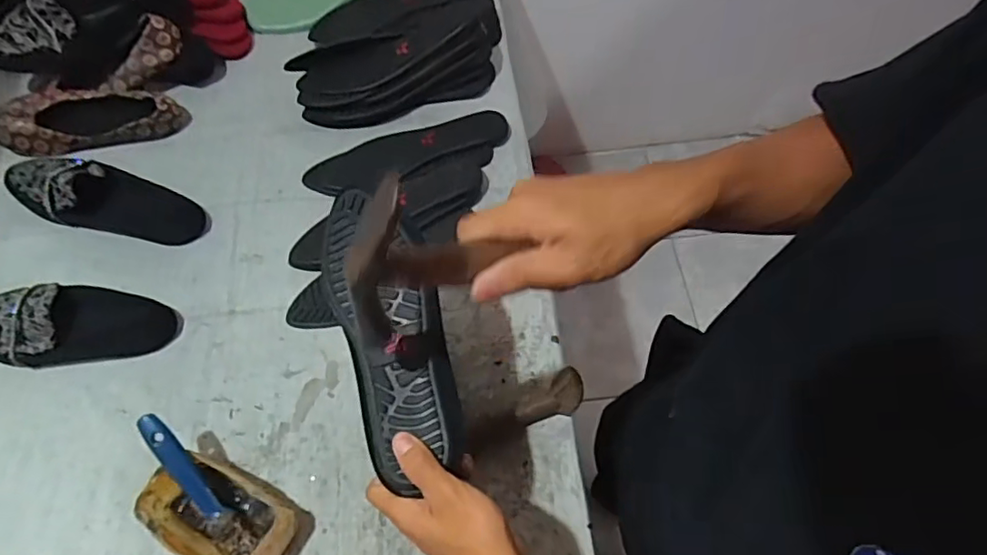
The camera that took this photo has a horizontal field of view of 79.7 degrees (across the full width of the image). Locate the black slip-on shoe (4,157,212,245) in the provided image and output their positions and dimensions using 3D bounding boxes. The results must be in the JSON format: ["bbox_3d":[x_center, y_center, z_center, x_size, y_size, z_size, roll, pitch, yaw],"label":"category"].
[{"bbox_3d":[-0.469,-0.099,0.718,0.245,0.054,0.081,15,64,-5],"label":"black slip-on shoe"}]

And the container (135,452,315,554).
[{"bbox_3d":[-0.247,0.219,0.541,0.135,0.058,0.073,24,67,14],"label":"container"}]

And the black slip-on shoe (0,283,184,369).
[{"bbox_3d":[-0.470,0.051,0.645,0.224,0.041,0.088,4,64,5],"label":"black slip-on shoe"}]

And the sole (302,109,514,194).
[{"bbox_3d":[-0.108,-0.163,0.760,0.264,0.018,0.079,-22,64,-8],"label":"sole"}]

